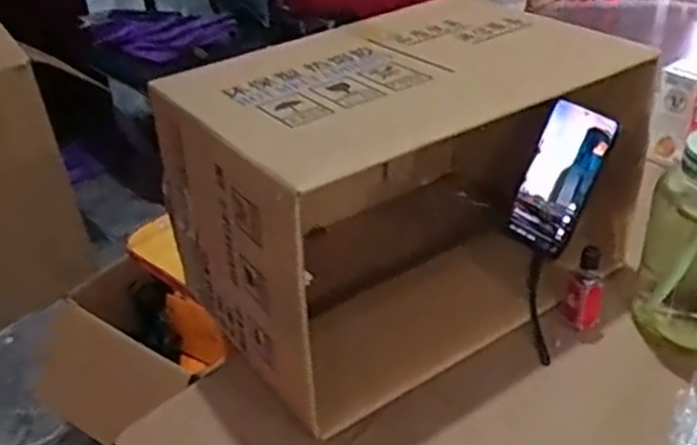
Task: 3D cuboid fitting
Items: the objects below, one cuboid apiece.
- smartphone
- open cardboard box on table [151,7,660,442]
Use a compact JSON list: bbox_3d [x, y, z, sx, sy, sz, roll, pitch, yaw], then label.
[{"bbox_3d":[0.226,-0.047,0.786,0.073,0.160,0.011,33,22,31],"label":"smartphone"},{"bbox_3d":[0.062,-0.034,0.755,0.431,0.271,0.295,-21,35,-22],"label":"open cardboard box on table"}]

